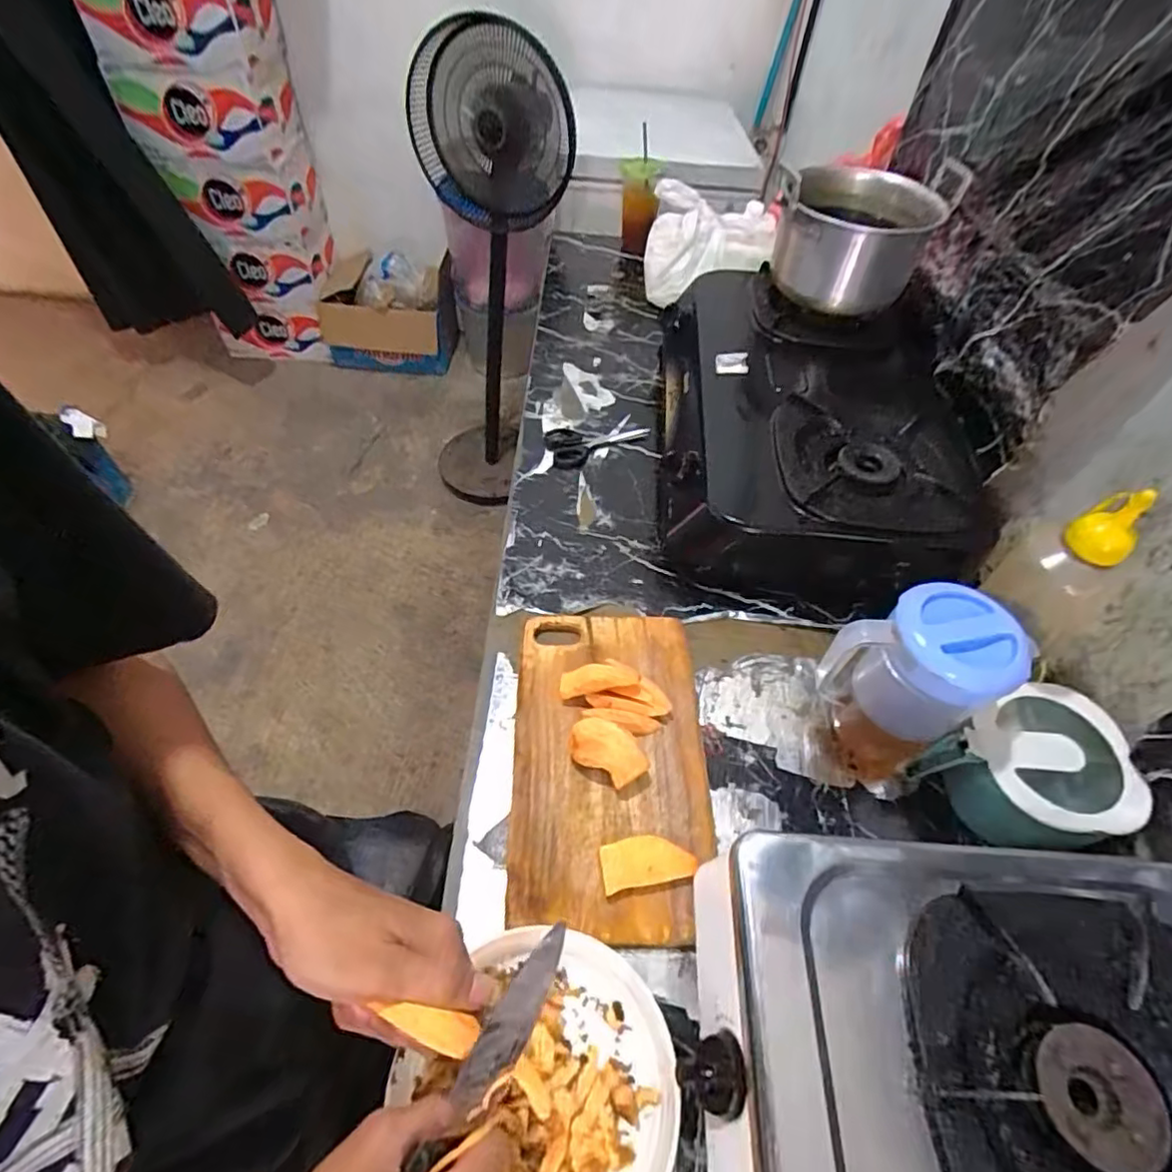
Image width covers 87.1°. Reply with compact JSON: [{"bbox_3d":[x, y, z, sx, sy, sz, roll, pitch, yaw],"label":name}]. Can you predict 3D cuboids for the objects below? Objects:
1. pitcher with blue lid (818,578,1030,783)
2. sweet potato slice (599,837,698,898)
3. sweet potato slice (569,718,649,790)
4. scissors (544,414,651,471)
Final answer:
[{"bbox_3d":[0.285,0.087,0.558,0.090,0.184,0.110,-29,60,-24],"label":"pitcher with blue lid"},{"bbox_3d":[0.050,0.233,0.520,0.077,0.021,0.037,-7,54,-10],"label":"sweet potato slice"},{"bbox_3d":[0.019,0.152,0.562,0.072,0.045,0.038,28,56,16],"label":"sweet potato slice"},{"bbox_3d":[0.016,-0.205,0.866,0.141,0.008,0.074,-17,56,-17],"label":"scissors"}]

